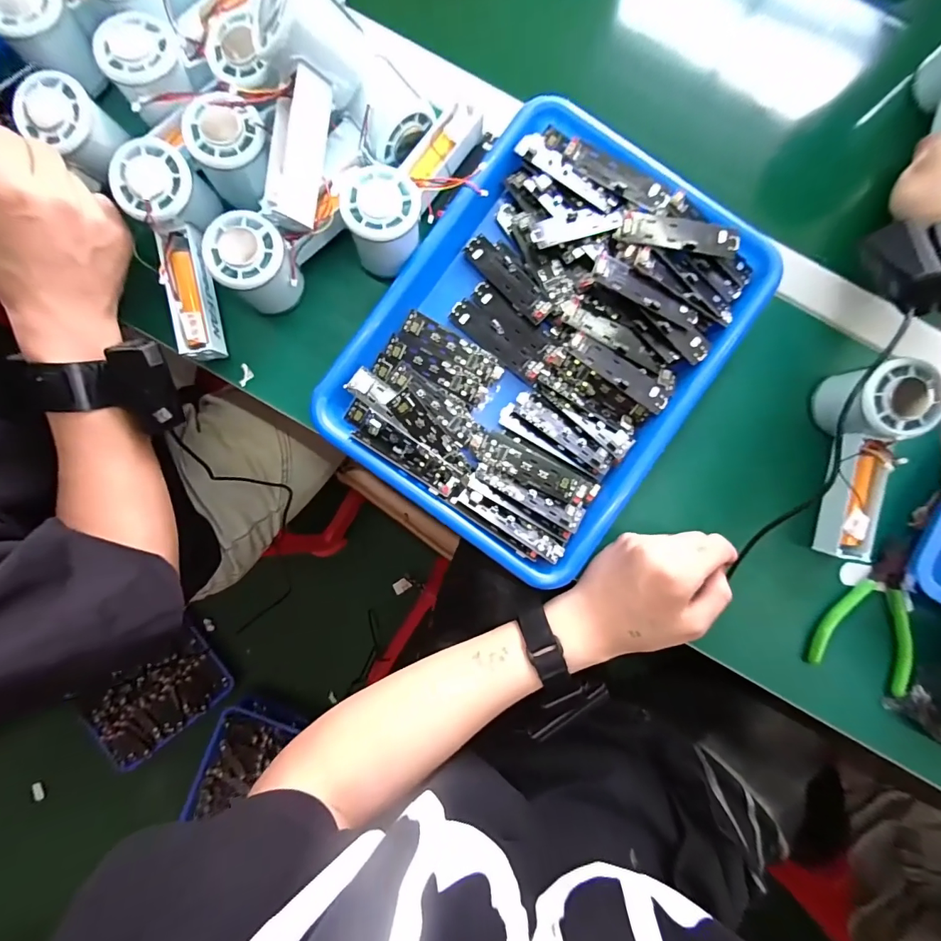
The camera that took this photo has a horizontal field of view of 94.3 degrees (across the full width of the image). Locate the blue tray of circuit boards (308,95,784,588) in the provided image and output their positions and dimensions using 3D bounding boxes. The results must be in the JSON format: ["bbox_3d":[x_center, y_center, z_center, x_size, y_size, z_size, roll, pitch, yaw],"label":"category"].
[{"bbox_3d":[0.066,-0.105,0.355,0.263,0.035,0.337,39,87,1],"label":"blue tray of circuit boards"}]

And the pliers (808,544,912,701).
[{"bbox_3d":[0.337,0.114,0.360,0.075,0.017,0.119,23,87,0],"label":"pliers"}]

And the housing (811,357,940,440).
[{"bbox_3d":[0.304,-0.052,0.338,0.056,0.065,0.055,0,87,-1],"label":"housing"}]

